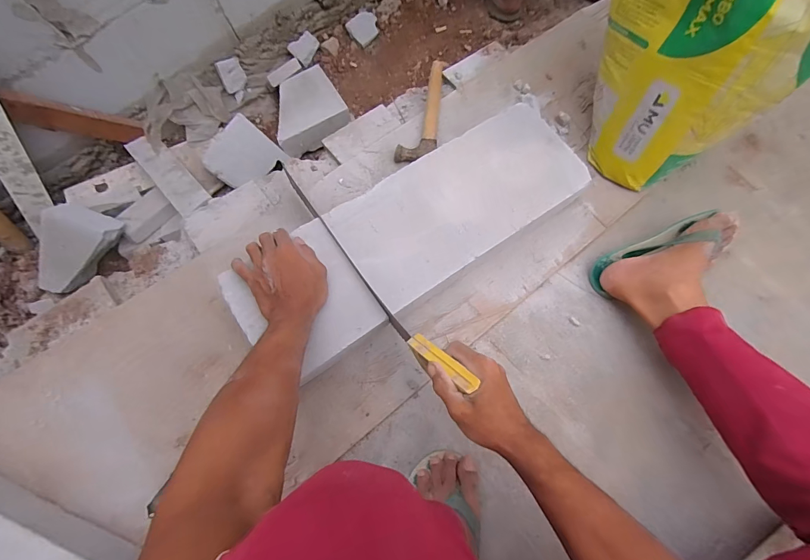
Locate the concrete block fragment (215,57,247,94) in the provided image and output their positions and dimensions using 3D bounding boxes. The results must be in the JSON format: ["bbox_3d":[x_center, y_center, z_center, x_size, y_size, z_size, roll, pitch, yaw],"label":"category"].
[{"bbox_3d":[-0.450,-0.533,0.993,0.063,0.075,0.014,-32,47,-9],"label":"concrete block fragment"}]

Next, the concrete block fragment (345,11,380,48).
[{"bbox_3d":[-0.113,-0.698,1.051,0.076,0.034,0.078,40,81,11],"label":"concrete block fragment"}]

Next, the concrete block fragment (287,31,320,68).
[{"bbox_3d":[-0.265,-0.621,1.022,0.076,0.029,0.064,-42,78,-8],"label":"concrete block fragment"}]

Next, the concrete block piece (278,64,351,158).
[{"bbox_3d":[-0.253,-0.426,0.955,0.183,0.056,0.189,-29,76,-5],"label":"concrete block piece"}]

